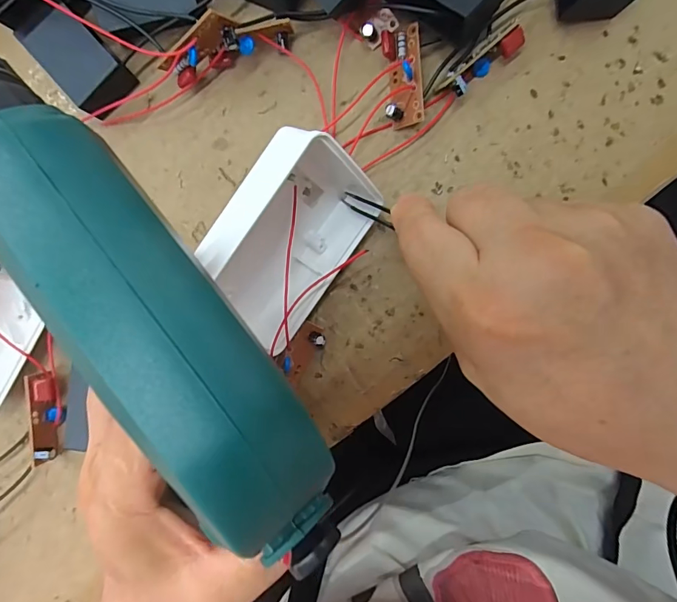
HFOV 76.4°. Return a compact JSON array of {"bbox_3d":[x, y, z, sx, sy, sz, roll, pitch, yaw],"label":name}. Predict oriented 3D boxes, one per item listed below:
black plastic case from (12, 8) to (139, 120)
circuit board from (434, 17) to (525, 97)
[{"bbox_3d":[-0.125,-0.117,0.210,0.029,0.015,0.047,-42,89,4],"label":"black plastic case"},{"bbox_3d":[0.069,-0.112,0.196,0.048,0.016,0.012,-40,89,4],"label":"circuit board"}]

